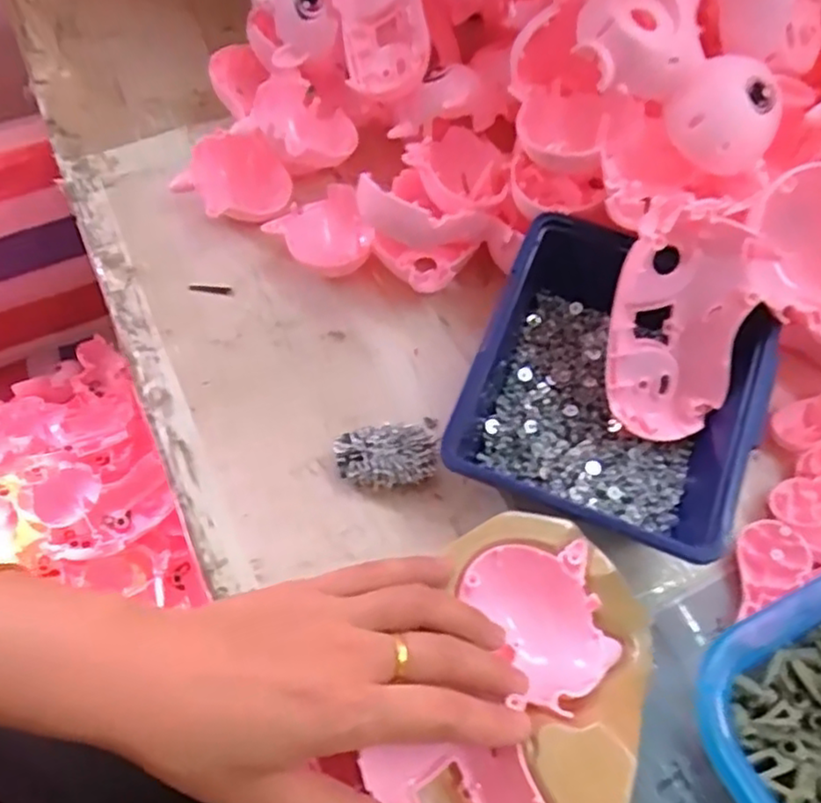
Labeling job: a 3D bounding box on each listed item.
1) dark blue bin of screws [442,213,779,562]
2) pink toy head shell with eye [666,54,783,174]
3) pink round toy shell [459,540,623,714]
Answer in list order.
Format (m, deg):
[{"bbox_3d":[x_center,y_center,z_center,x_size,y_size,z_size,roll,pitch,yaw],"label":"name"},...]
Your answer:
[{"bbox_3d":[0.108,-0.008,0.366,0.148,0.064,0.162,22,63,12],"label":"dark blue bin of screws"},{"bbox_3d":[0.162,-0.150,0.353,0.057,0.036,0.051,20,62,11],"label":"pink toy head shell with eye"},{"bbox_3d":[0.063,0.102,0.314,0.058,0.031,0.069,-18,58,-6],"label":"pink round toy shell"}]

